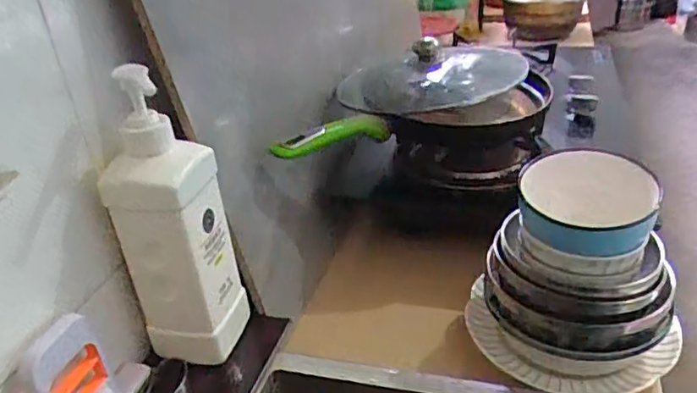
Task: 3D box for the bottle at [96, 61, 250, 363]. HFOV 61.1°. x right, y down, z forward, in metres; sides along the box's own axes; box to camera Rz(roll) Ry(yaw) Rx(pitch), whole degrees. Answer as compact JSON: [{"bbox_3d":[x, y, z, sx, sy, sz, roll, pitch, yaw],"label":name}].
[{"bbox_3d":[-0.160,0.024,0.544,0.080,0.267,0.082,5,31,16],"label":"bottle"}]

